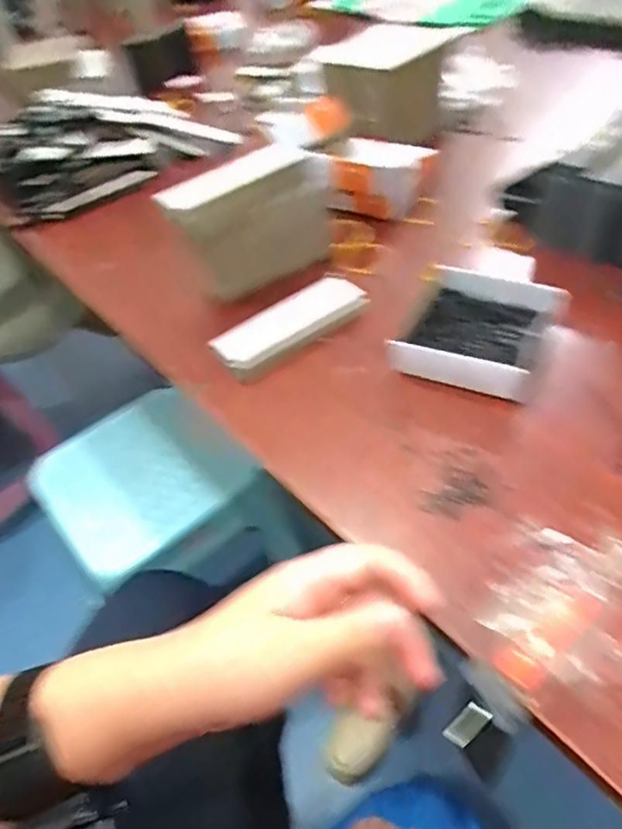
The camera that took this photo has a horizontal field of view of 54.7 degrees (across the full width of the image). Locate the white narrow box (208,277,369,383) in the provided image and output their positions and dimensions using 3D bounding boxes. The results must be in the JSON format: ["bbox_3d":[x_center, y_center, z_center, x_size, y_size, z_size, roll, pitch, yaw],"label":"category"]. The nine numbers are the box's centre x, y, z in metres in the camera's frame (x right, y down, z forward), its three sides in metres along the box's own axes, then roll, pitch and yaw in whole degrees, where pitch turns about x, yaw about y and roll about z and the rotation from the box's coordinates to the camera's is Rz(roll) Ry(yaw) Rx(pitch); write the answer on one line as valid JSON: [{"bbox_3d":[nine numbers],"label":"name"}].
[{"bbox_3d":[-0.016,-0.074,0.490,0.126,0.015,0.050,-31,50,-19],"label":"white narrow box"}]

